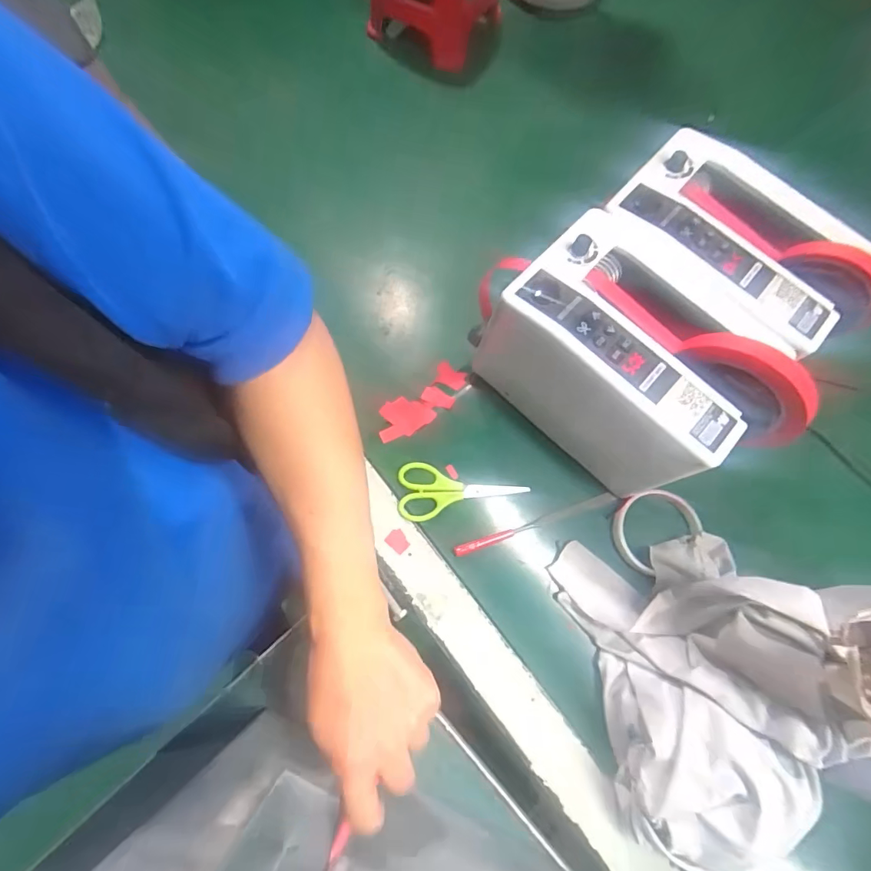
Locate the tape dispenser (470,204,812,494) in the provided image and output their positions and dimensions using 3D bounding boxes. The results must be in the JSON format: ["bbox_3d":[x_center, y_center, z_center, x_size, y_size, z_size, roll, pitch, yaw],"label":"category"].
[{"bbox_3d":[0.173,-0.064,0.416,0.253,0.152,0.143,41,77,9],"label":"tape dispenser"}]

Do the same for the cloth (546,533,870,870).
[{"bbox_3d":[0.208,0.202,0.361,0.162,0.114,0.235,-4,74,-3],"label":"cloth"}]

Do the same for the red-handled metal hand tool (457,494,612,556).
[{"bbox_3d":[0.098,0.088,0.453,0.167,0.008,0.010,-18,75,-7],"label":"red-handled metal hand tool"}]

